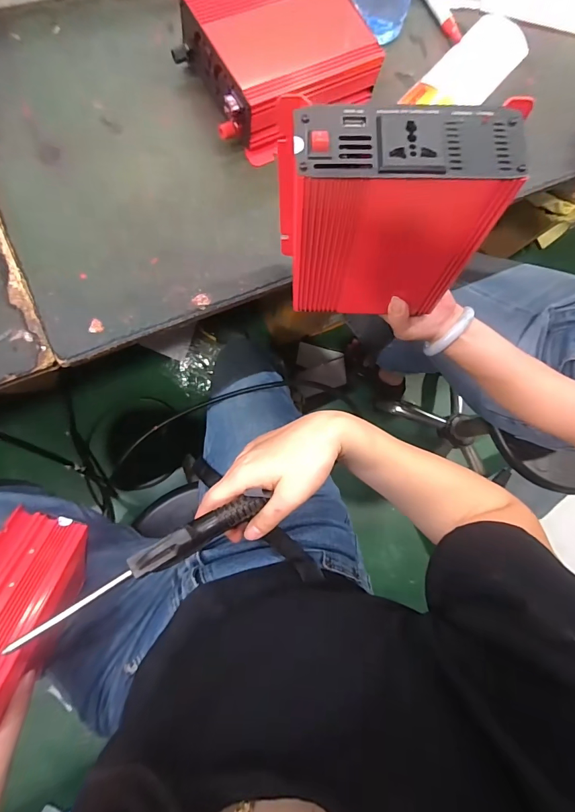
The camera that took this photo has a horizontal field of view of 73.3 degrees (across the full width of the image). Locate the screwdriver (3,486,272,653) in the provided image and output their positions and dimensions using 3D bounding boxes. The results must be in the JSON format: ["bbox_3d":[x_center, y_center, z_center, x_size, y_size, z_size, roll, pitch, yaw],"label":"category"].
[{"bbox_3d":[-0.096,0.111,0.280,0.187,0.026,0.020,-26,85,-24],"label":"screwdriver"}]

